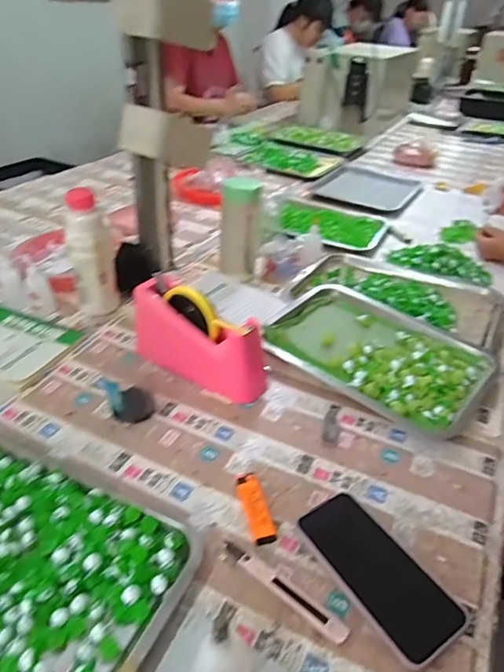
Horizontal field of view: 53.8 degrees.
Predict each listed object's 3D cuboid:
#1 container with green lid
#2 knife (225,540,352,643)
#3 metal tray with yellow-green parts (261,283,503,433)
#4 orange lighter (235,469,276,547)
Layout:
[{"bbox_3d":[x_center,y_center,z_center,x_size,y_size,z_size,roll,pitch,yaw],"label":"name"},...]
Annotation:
[{"bbox_3d":[-0.023,-0.186,0.906,0.070,0.190,0.056,2,35,-2],"label":"container with green lid"},{"bbox_3d":[0.026,0.229,0.449,0.134,0.010,0.016,27,41,29],"label":"knife"},{"bbox_3d":[0.177,0.021,0.728,0.316,0.033,0.215,28,42,30],"label":"metal tray with yellow-green parts"},{"bbox_3d":[0.003,0.175,0.517,0.023,0.009,0.086,-8,37,-15],"label":"orange lighter"}]

